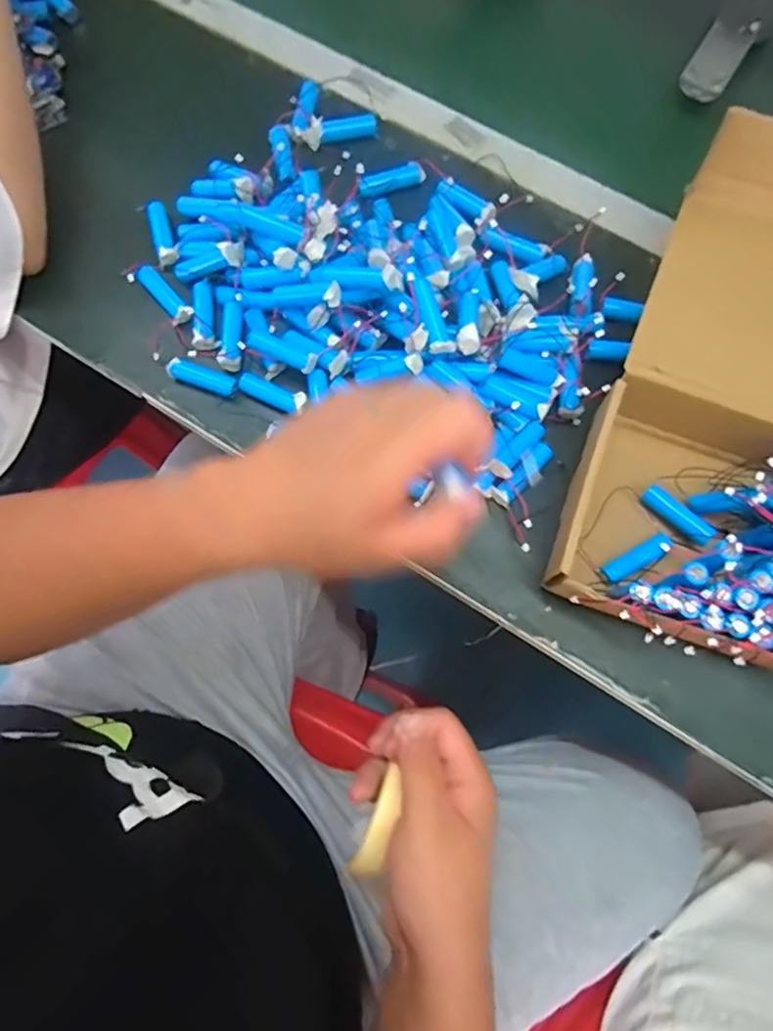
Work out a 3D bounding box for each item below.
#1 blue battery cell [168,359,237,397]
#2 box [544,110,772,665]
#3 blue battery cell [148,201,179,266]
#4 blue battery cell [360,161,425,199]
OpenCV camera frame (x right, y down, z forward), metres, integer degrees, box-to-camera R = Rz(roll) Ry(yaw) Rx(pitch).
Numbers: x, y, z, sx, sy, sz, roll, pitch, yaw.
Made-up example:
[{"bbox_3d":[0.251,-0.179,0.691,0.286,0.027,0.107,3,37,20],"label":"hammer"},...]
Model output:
[{"bbox_3d":[-0.132,-0.100,0.433,0.050,0.011,0.015,18,77,4],"label":"blue battery cell"},{"bbox_3d":[0.230,-0.075,0.375,0.163,0.099,0.319,22,77,5],"label":"box"},{"bbox_3d":[-0.176,-0.222,0.466,0.015,0.014,0.057,-18,77,-4],"label":"blue battery cell"},{"bbox_3d":[0.003,-0.267,0.476,0.059,0.014,0.013,-29,78,-21],"label":"blue battery cell"}]

